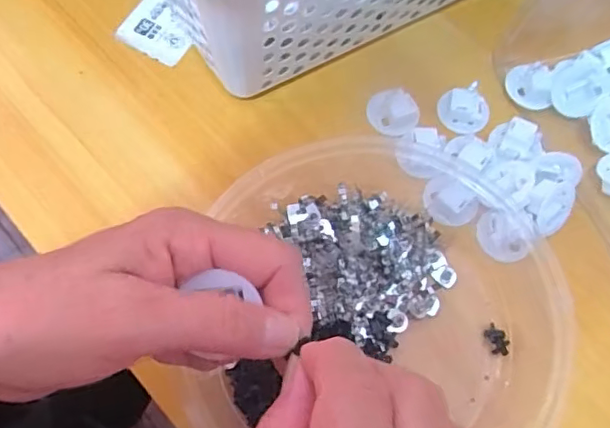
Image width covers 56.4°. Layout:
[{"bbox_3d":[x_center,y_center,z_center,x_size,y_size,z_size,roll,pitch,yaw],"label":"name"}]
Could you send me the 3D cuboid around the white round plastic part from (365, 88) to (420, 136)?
[{"bbox_3d":[0.054,-0.063,0.355,0.032,0.014,0.028,28,72,9],"label":"white round plastic part"}]

